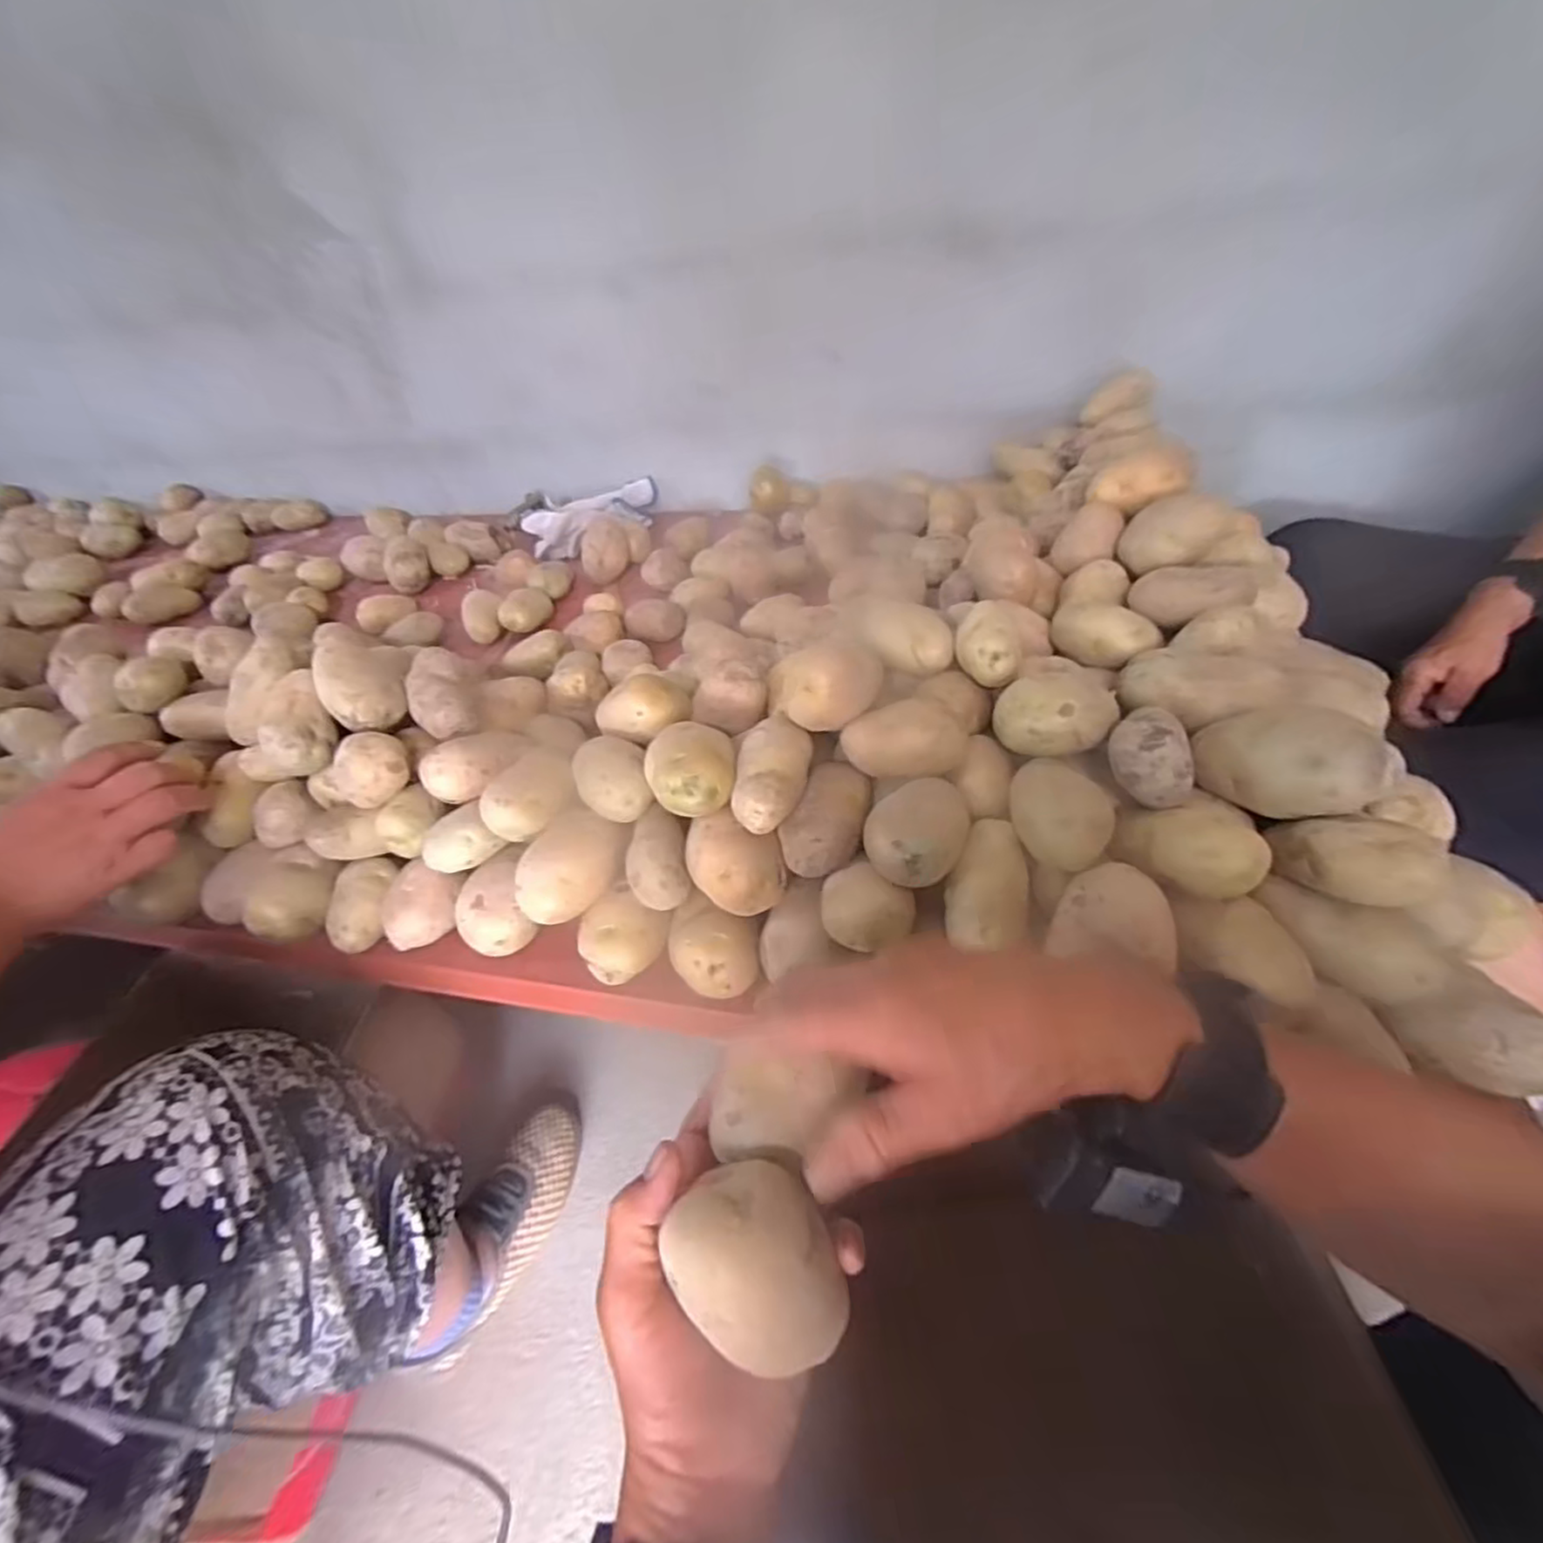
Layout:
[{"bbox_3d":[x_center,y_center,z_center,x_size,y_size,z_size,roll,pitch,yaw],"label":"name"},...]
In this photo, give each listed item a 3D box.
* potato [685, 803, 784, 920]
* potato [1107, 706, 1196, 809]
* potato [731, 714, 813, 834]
[{"bbox_3d":[-0.021,0.062,0.437,0.057,0.058,0.052,-9,43,-2],"label":"potato"},{"bbox_3d":[0.201,-0.011,0.372,0.032,0.029,0.052,-7,43,0],"label":"potato"},{"bbox_3d":[0.000,0.002,0.423,0.045,0.031,0.073,-1,43,7],"label":"potato"}]

